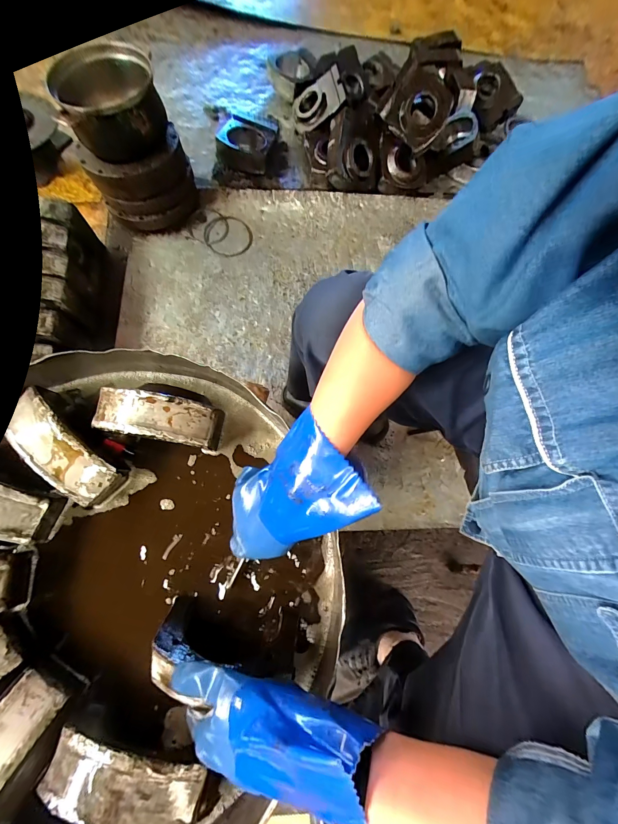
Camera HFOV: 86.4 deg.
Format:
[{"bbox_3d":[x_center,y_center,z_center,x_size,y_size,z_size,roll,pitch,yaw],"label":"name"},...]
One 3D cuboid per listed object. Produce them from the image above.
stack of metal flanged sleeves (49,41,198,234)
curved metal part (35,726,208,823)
[{"bbox_3d":[-0.473,-0.696,0.882,0.253,0.277,0.279,-29,78,-13],"label":"stack of metal flanged sleeves"},{"bbox_3d":[-0.192,0.378,0.331,0.158,0.033,0.061,13,72,-1],"label":"curved metal part"}]

